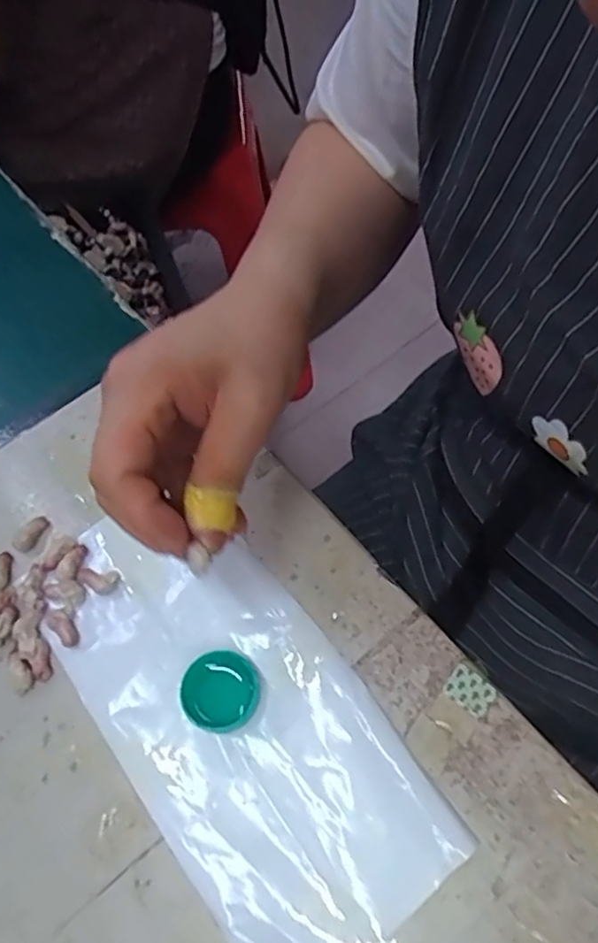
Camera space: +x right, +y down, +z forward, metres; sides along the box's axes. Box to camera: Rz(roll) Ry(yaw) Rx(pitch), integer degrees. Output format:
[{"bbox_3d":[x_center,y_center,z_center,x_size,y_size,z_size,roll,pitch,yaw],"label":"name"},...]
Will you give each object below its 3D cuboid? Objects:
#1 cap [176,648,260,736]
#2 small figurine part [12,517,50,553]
[{"bbox_3d":[-0.033,0.094,0.272,0.031,0.013,0.032,-2,60,3],"label":"cap"},{"bbox_3d":[-0.133,0.031,0.317,0.007,0.009,0.019,33,67,20],"label":"small figurine part"}]

